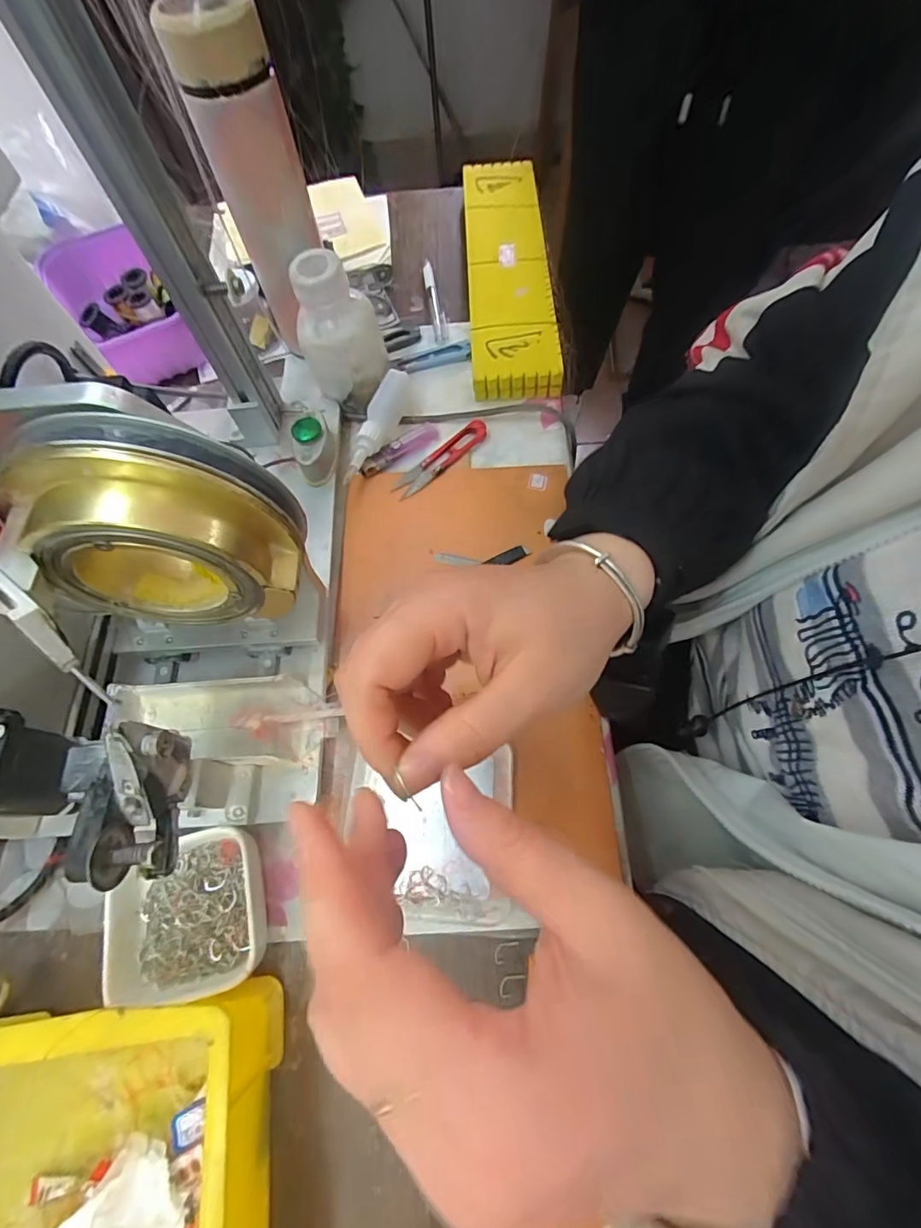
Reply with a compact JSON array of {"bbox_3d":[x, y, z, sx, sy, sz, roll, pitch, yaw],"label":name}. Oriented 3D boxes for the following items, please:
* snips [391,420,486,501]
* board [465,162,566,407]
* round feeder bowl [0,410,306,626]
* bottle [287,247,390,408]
[{"bbox_3d":[-0.016,-0.136,0.417,0.100,0.007,0.022,-40,70,-14],"label":"snips"},{"bbox_3d":[0.047,-0.353,0.501,0.079,0.034,0.334,-3,66,2],"label":"board"},{"bbox_3d":[-0.128,-0.036,0.215,0.104,0.095,0.048,-2,66,2],"label":"round feeder bowl"},{"bbox_3d":[-0.098,-0.233,0.401,0.060,0.115,0.060,1,66,2],"label":"bottle"}]

